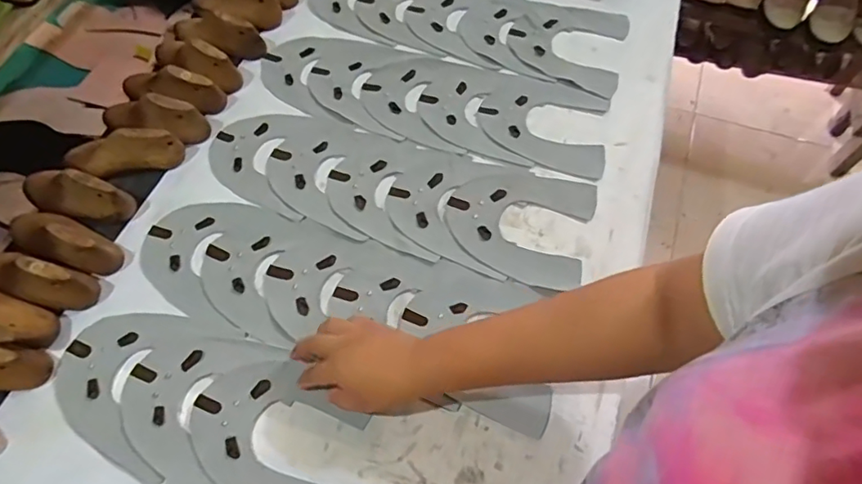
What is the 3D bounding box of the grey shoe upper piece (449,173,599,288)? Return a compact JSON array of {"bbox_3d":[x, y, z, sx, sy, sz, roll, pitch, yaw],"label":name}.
[{"bbox_3d":[0.101,-0.024,0.610,0.158,0.006,0.146,16,62,9],"label":"grey shoe upper piece"}]

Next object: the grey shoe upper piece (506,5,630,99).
[{"bbox_3d":[0.195,-0.285,0.750,0.163,0.010,0.159,22,63,12],"label":"grey shoe upper piece"}]

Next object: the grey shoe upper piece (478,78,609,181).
[{"bbox_3d":[0.148,-0.157,0.684,0.166,0.008,0.135,20,63,11],"label":"grey shoe upper piece"}]

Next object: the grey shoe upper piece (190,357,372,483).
[{"bbox_3d":[-0.149,0.180,0.504,0.160,0.005,0.125,17,62,9],"label":"grey shoe upper piece"}]

